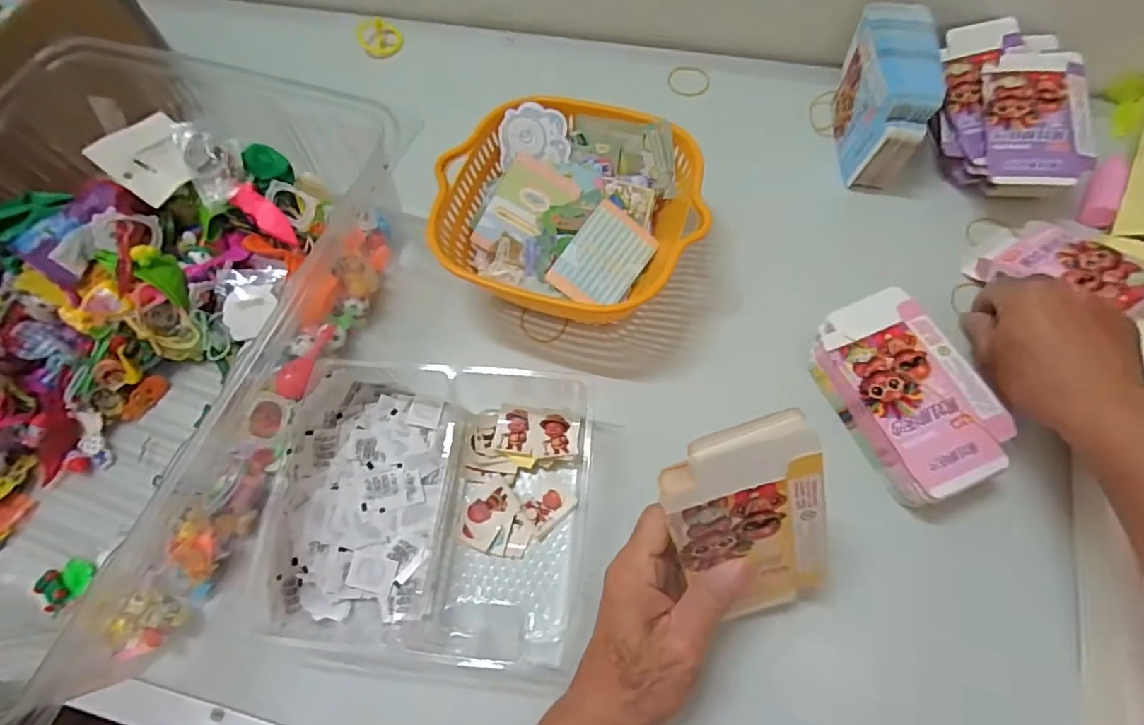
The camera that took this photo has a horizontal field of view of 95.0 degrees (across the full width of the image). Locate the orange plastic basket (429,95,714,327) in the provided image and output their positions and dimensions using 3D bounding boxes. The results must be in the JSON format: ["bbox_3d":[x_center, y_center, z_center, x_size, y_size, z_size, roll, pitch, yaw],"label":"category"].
[{"bbox_3d":[0.001,-0.121,0.451,0.209,0.086,0.189,15,67,10],"label":"orange plastic basket"}]

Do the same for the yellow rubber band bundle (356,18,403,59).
[{"bbox_3d":[-0.224,-0.378,0.613,0.049,0.039,0.009,-18,45,-10],"label":"yellow rubber band bundle"}]

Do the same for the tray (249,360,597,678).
[{"bbox_3d":[-0.097,0.106,0.371,0.212,0.061,0.202,3,66,5],"label":"tray"}]

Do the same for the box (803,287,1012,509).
[{"bbox_3d":[0.244,0.023,0.393,0.086,0.045,0.149,-21,66,-6],"label":"box"}]

